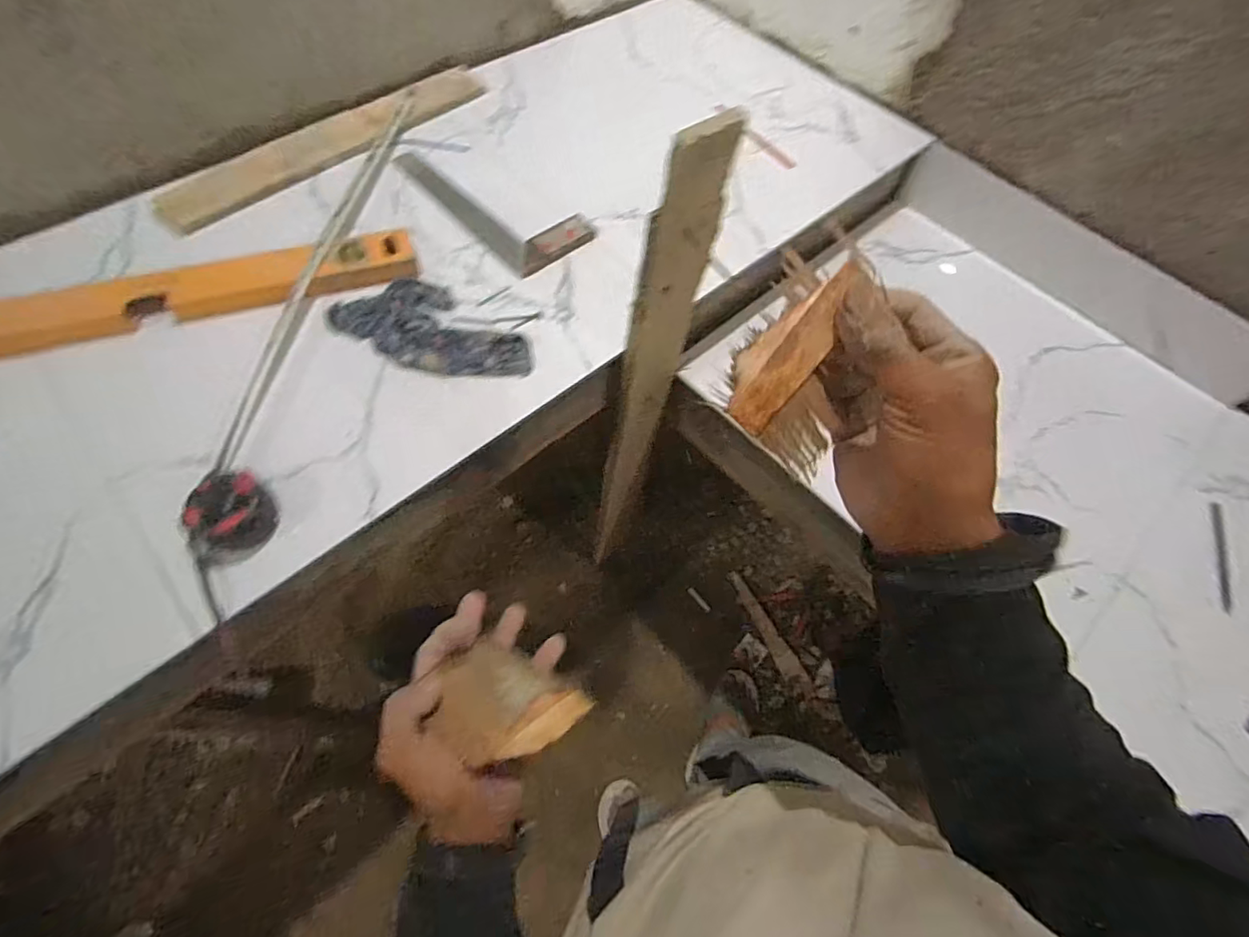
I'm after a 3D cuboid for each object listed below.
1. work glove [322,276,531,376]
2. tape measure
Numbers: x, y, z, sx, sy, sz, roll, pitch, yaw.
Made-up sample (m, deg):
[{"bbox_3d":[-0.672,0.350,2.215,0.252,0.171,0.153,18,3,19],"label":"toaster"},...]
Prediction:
[{"bbox_3d":[-0.220,-0.160,0.647,0.228,0.017,0.109,27,63,10],"label":"work glove"},{"bbox_3d":[-0.361,-0.219,0.650,0.063,0.036,0.749,3,62,-3],"label":"tape measure"}]

